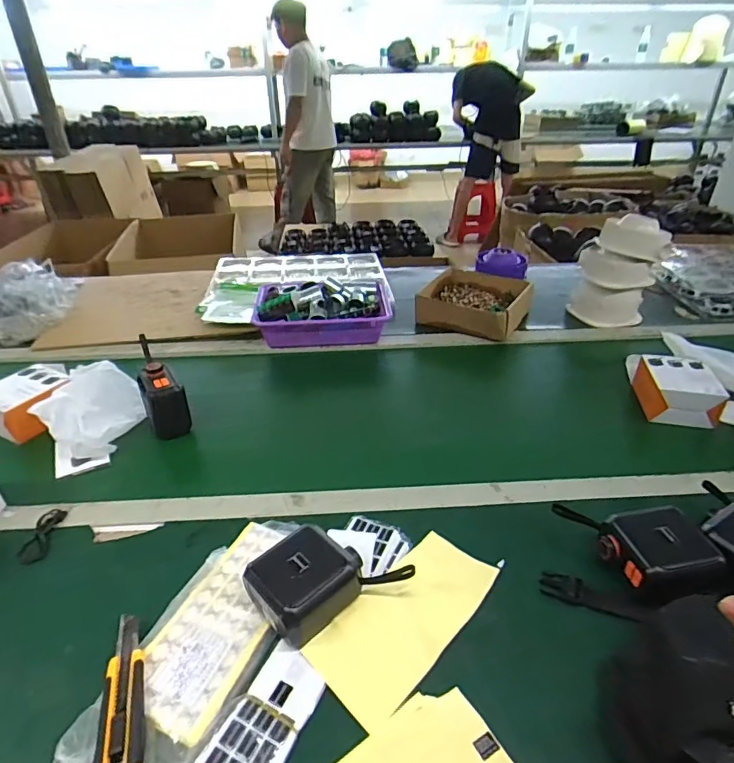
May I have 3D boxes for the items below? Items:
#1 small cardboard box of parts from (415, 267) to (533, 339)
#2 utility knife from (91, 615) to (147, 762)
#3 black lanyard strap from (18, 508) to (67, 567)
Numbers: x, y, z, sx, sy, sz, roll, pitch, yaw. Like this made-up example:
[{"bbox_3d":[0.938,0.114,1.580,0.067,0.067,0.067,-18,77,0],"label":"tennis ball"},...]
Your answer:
[{"bbox_3d":[0.236,-0.178,1.093,0.220,0.062,0.213,13,32,25],"label":"small cardboard box of parts"},{"bbox_3d":[-0.210,0.282,0.416,0.040,0.012,0.179,-11,34,-16],"label":"utility knife"},{"bbox_3d":[-0.391,0.186,0.596,0.026,0.017,0.072,0,33,1],"label":"black lanyard strap"}]

